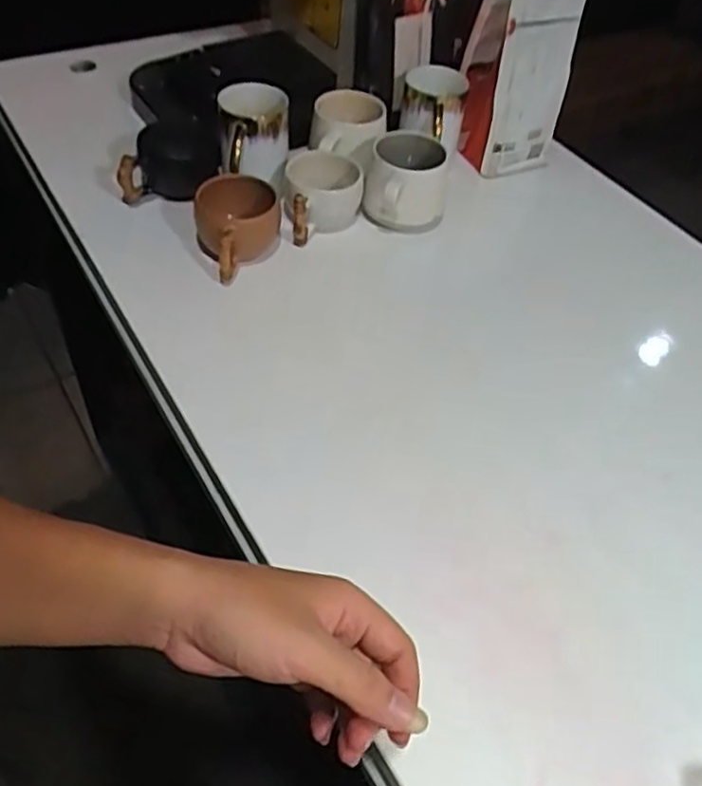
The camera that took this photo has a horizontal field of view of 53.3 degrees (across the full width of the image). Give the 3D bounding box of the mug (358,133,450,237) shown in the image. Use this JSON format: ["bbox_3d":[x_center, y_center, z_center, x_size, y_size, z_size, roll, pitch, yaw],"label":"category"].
[{"bbox_3d":[0.054,-0.222,0.746,0.091,0.071,0.090,-24,56,-23],"label":"mug"}]

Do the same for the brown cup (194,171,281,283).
[{"bbox_3d":[-0.110,-0.157,0.690,0.082,0.072,0.101,-2,50,-8],"label":"brown cup"}]

